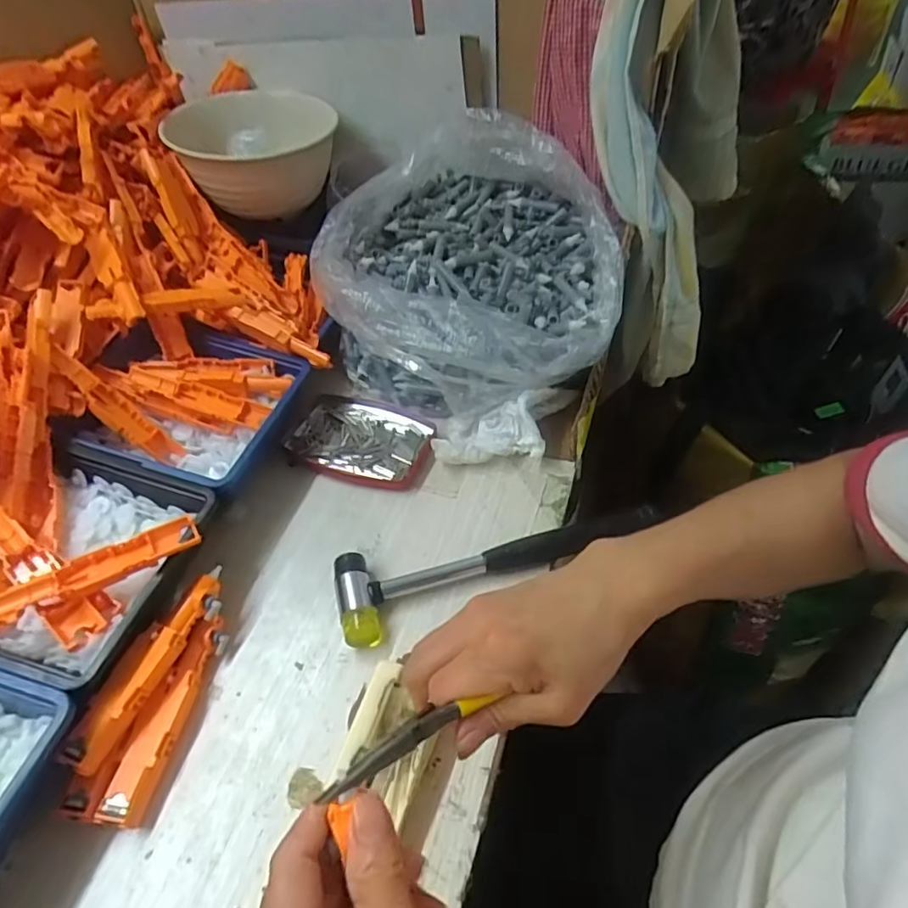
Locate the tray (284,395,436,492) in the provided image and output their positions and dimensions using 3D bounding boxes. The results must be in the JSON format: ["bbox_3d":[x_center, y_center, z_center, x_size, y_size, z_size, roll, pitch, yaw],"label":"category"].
[{"bbox_3d":[-0.080,-0.011,0.495,0.129,0.013,0.087,17,51,18],"label":"tray"}]

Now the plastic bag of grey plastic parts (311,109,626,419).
[{"bbox_3d":[0.004,-0.172,0.533,0.248,0.147,0.286,-9,48,-3],"label":"plastic bag of grey plastic parts"}]

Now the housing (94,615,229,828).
[{"bbox_3d":[-0.170,0.156,0.348,0.022,0.018,0.116,7,49,11],"label":"housing"}]

